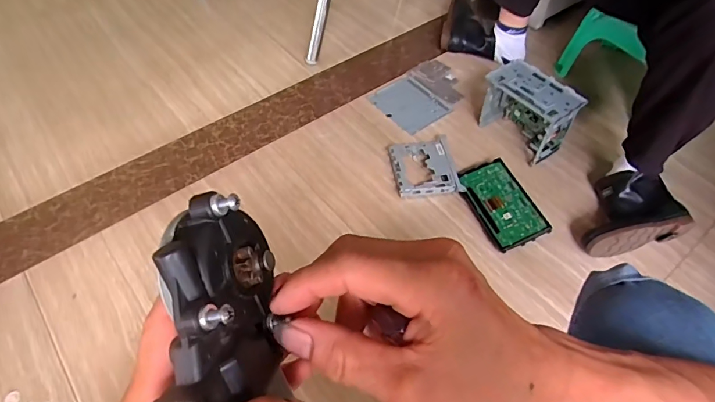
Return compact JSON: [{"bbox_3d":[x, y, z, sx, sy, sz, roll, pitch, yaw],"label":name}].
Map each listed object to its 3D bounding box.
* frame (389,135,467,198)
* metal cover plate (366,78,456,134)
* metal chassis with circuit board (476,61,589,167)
[{"bbox_3d":[0.156,-0.081,1.002,0.145,0.025,0.155,-5,54,-4],"label":"frame"},{"bbox_3d":[0.137,-0.258,1.141,0.146,0.009,0.178,-34,61,-22],"label":"metal cover plate"},{"bbox_3d":[0.392,-0.207,1.008,0.091,0.160,0.193,-29,59,-19],"label":"metal chassis with circuit board"}]

